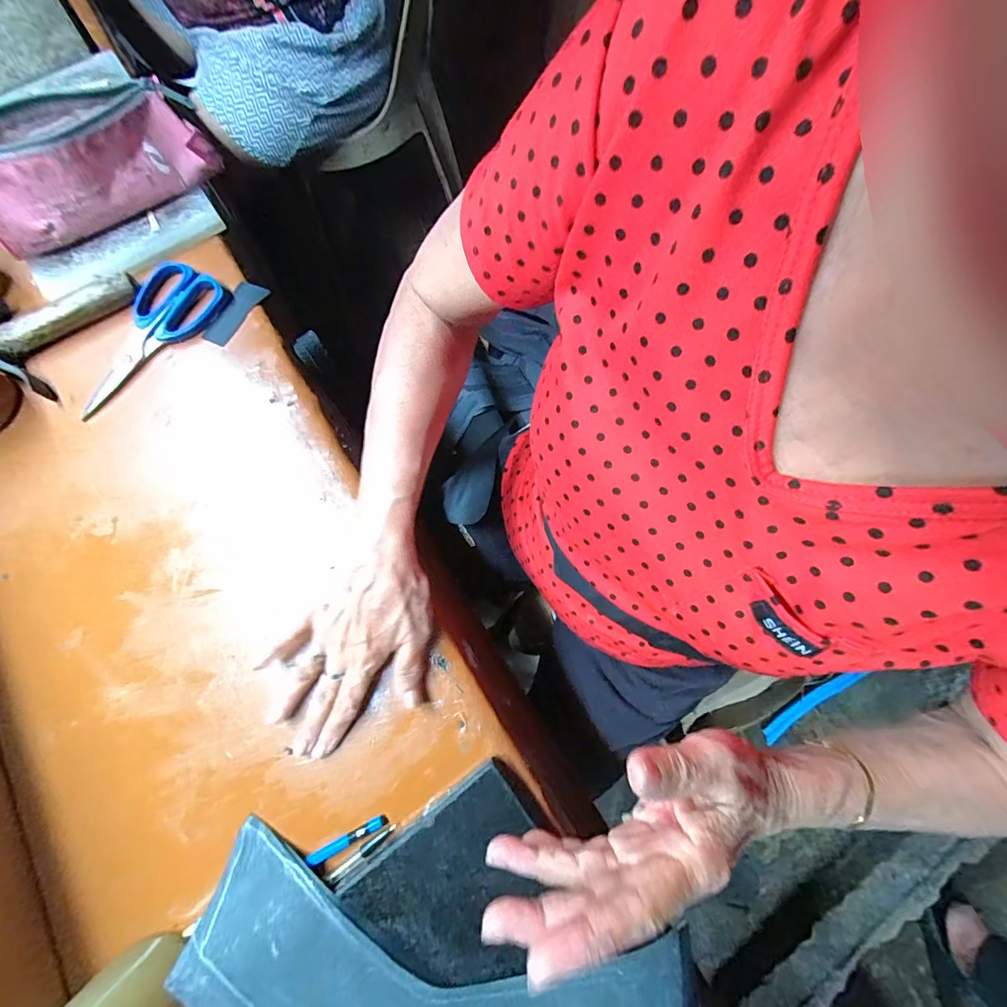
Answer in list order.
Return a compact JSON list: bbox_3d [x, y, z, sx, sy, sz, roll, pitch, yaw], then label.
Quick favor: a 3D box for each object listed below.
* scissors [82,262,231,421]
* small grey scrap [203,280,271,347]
[{"bbox_3d":[-0.347,-0.163,0.408,0.080,0.017,0.169,39,79,9],"label":"scissors"},{"bbox_3d":[-0.266,-0.189,0.426,0.028,0.008,0.073,30,77,7],"label":"small grey scrap"}]

